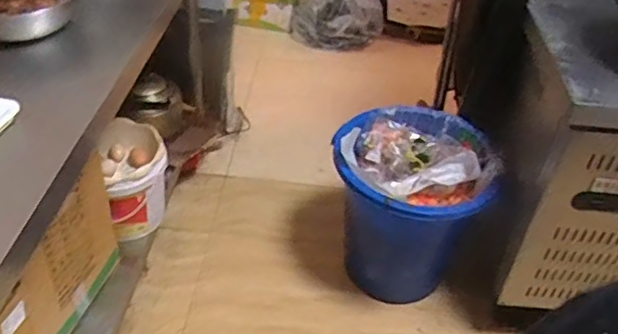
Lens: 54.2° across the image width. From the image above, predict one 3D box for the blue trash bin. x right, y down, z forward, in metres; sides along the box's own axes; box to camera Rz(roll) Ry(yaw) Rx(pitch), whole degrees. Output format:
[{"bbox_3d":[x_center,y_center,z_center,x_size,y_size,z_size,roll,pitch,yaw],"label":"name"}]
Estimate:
[{"bbox_3d":[0.268,0.081,1.661,0.389,0.405,0.378,4,42,-4],"label":"blue trash bin"}]

